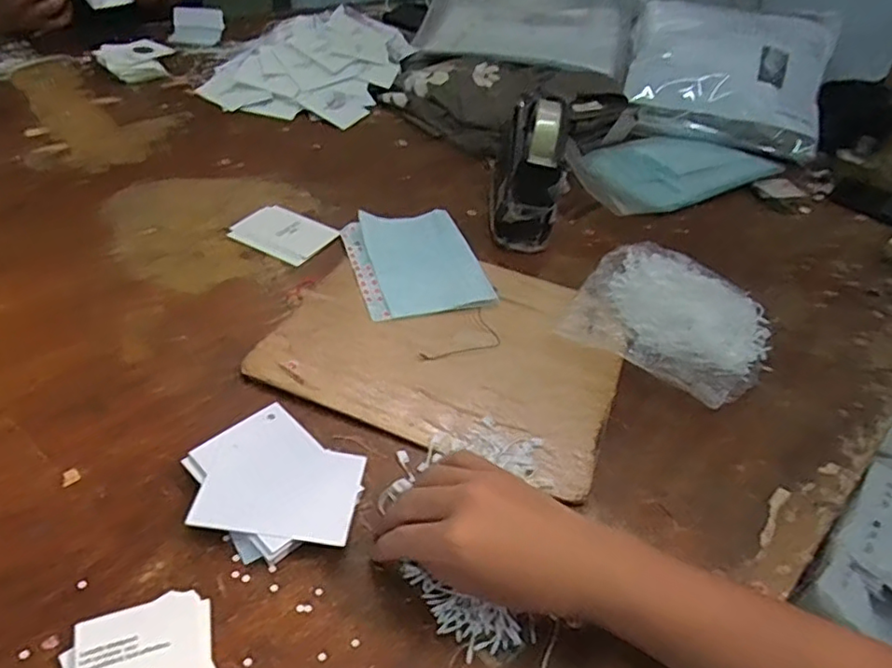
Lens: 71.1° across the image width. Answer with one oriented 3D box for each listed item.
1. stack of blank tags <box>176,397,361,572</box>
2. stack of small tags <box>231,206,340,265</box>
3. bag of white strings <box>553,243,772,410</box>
[{"bbox_3d":[-0.114,0.101,0.423,0.118,0.017,0.099,20,43,13],"label":"stack of blank tags"},{"bbox_3d":[-0.170,-0.107,0.655,0.097,0.004,0.074,25,45,18],"label":"stack of small tags"},{"bbox_3d":[0.217,-0.017,0.596,0.176,0.029,0.169,26,45,19],"label":"bag of white strings"}]

